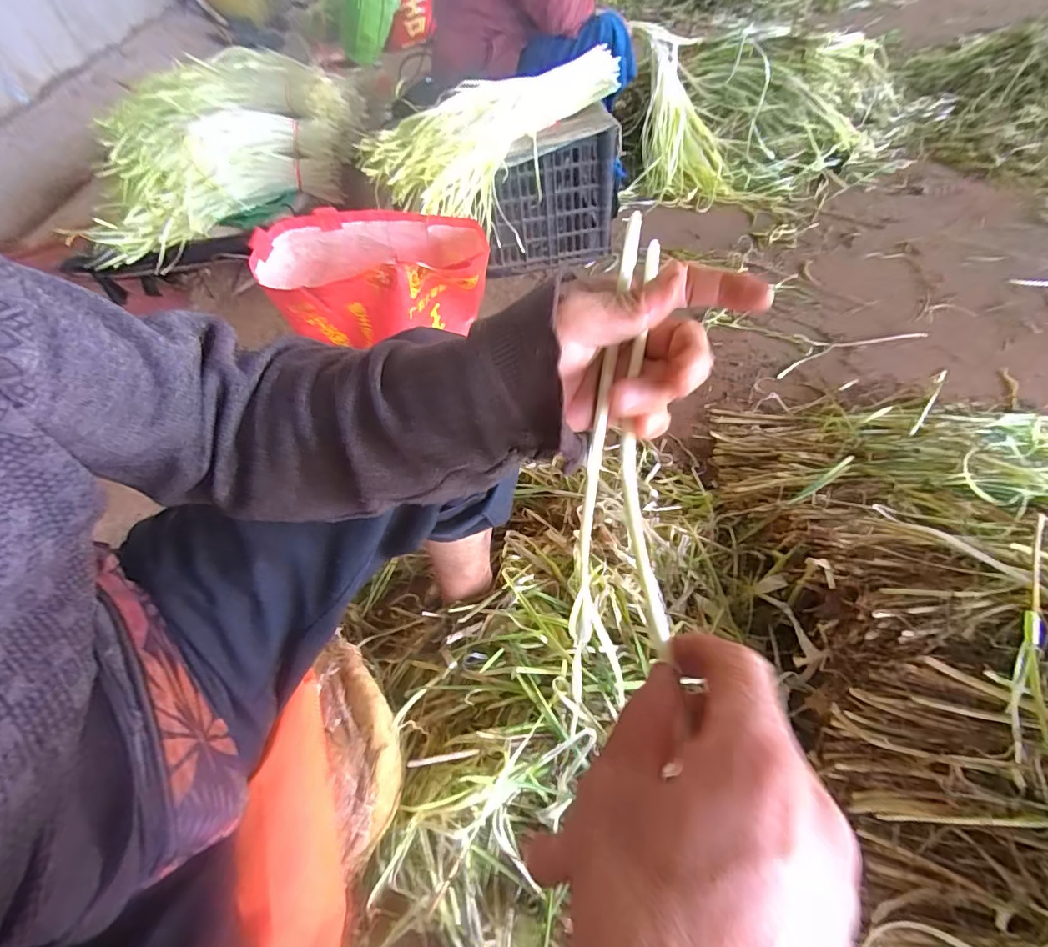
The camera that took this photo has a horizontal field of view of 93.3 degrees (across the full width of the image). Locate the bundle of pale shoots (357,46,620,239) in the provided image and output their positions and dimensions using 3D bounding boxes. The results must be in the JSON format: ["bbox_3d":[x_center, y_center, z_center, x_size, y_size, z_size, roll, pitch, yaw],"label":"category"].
[{"bbox_3d":[-0.070,-0.733,1.060,0.233,0.171,0.550,35,65,27],"label":"bundle of pale shoots"}]

